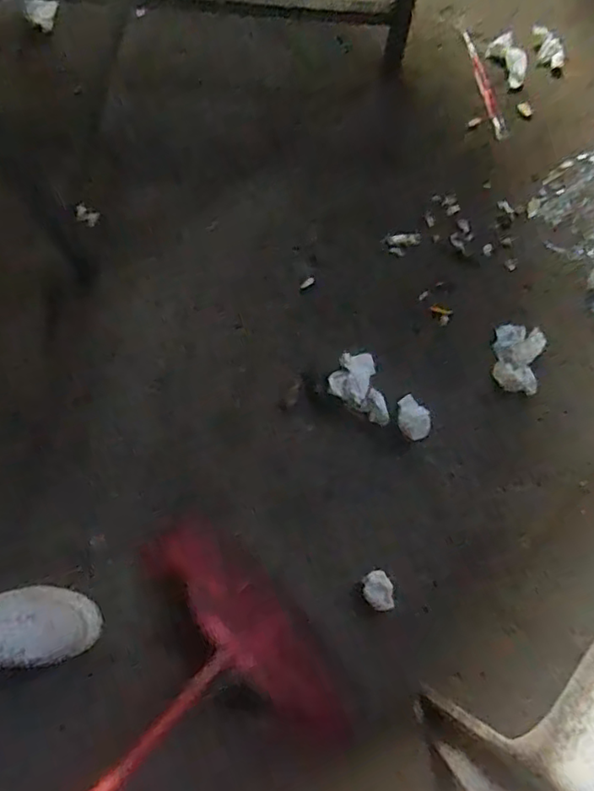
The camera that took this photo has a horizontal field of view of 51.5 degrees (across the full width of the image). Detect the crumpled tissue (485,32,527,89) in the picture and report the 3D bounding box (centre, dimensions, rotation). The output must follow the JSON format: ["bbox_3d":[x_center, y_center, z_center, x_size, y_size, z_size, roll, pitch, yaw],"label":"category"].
[{"bbox_3d":[0.369,-0.579,1.064,0.057,0.013,0.088,-33,80,-5],"label":"crumpled tissue"}]

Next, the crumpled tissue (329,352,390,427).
[{"bbox_3d":[0.091,-0.009,0.946,0.081,0.042,0.119,-11,77,-2],"label":"crumpled tissue"}]

